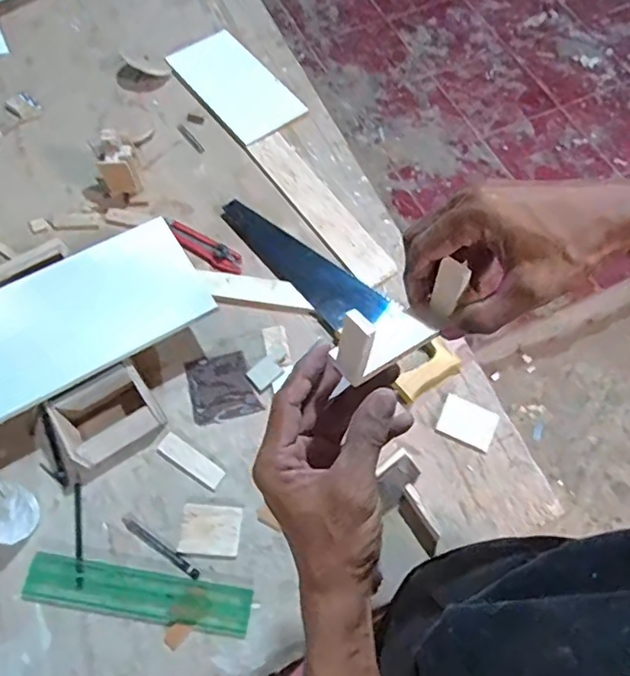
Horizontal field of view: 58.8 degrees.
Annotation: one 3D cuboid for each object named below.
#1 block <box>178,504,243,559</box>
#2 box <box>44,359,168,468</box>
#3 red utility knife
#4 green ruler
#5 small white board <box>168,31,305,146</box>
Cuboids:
[{"bbox_3d":[-0.123,0.227,0.660,0.069,0.004,0.057,4,66,3],"label":"block"},{"bbox_3d":[-0.256,0.095,0.691,0.114,0.054,0.084,-32,69,-13],"label":"box"},{"bbox_3d":[-0.167,-0.137,0.826,0.140,0.020,0.039,29,69,13],"label":"red utility knife"},{"bbox_3d":[-0.199,0.289,0.629,0.254,0.007,0.049,10,62,2],"label":"green ruler"},{"bbox_3d":[-0.140,-0.444,0.969,0.129,0.007,0.259,-35,70,-14],"label":"small white board"}]

